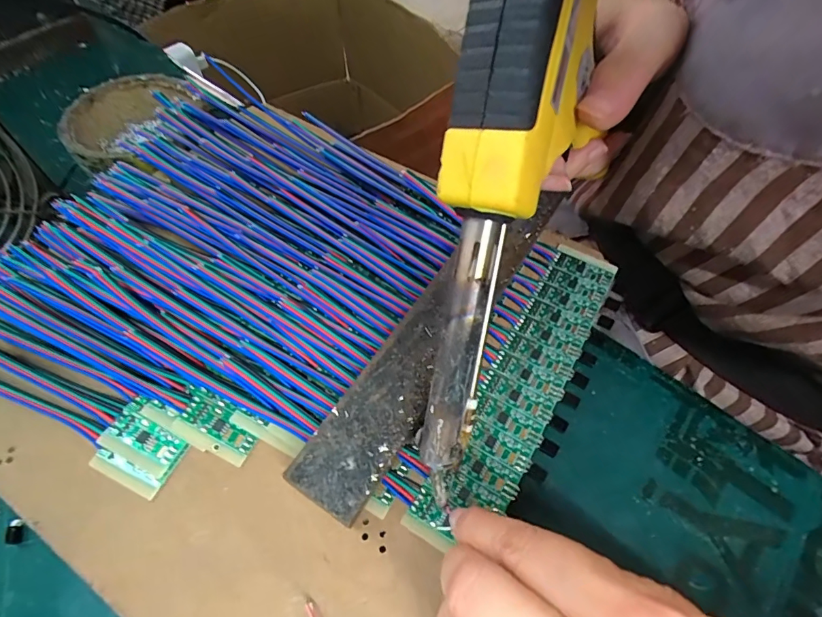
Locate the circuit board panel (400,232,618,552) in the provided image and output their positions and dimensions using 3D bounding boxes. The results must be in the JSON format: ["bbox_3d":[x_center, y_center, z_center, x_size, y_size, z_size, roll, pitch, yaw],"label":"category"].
[{"bbox_3d":[0.054,0.029,0.206,0.036,0.004,0.167,28,61,17],"label":"circuit board panel"}]

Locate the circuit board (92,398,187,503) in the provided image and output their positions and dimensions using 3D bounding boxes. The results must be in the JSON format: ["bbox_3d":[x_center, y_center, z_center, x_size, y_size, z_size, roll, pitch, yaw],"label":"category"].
[{"bbox_3d":[-0.113,0.058,0.184,0.034,0.005,0.028,22,59,13],"label":"circuit board"}]

